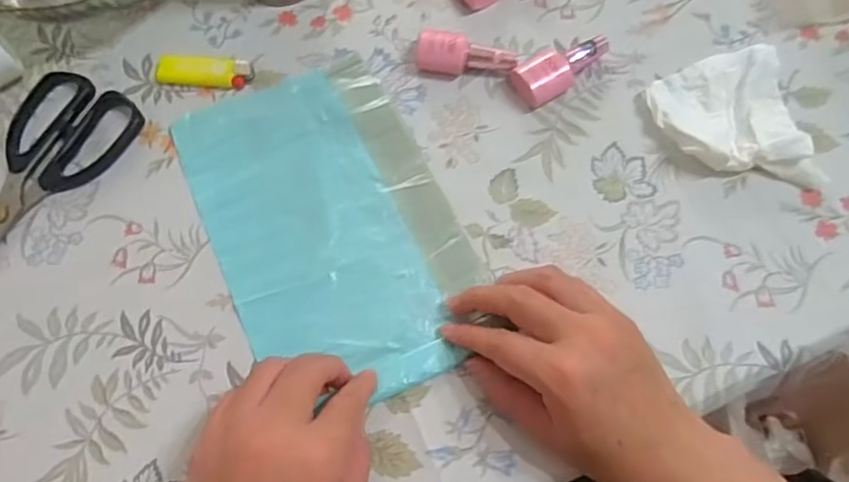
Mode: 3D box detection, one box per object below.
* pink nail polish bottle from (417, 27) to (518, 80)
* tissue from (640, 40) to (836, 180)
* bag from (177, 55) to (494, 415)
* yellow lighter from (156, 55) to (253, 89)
[{"bbox_3d":[0.029,-0.131,0.418,0.068,0.021,0.028,4,69,2],"label":"pink nail polish bottle"},{"bbox_3d":[0.206,-0.084,0.399,0.099,0.021,0.100,-7,69,-2],"label":"tissue"},{"bbox_3d":[-0.059,-0.011,0.379,0.146,0.009,0.223,-24,71,-8],"label":"bag"},{"bbox_3d":[-0.157,-0.121,0.421,0.066,0.011,0.021,5,69,3],"label":"yellow lighter"}]

